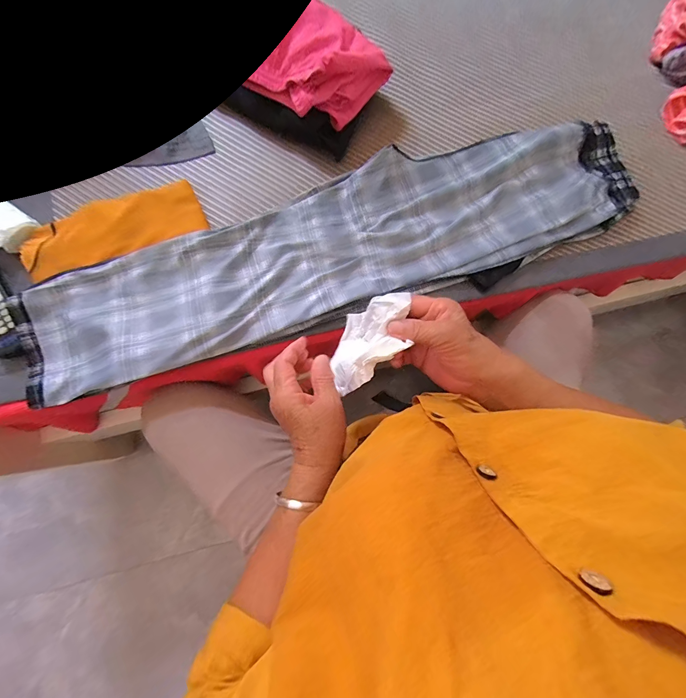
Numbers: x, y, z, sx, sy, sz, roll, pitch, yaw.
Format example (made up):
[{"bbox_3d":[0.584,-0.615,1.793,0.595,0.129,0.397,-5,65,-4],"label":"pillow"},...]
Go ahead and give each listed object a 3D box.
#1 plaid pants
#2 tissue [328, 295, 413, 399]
[{"bbox_3d":[0.001,-0.150,0.473,0.846,0.040,0.210,-21,79,-6],"label":"plaid pants"},{"bbox_3d":[0.020,-0.002,0.365,0.030,0.119,0.097,22,70,-23],"label":"tissue"}]

